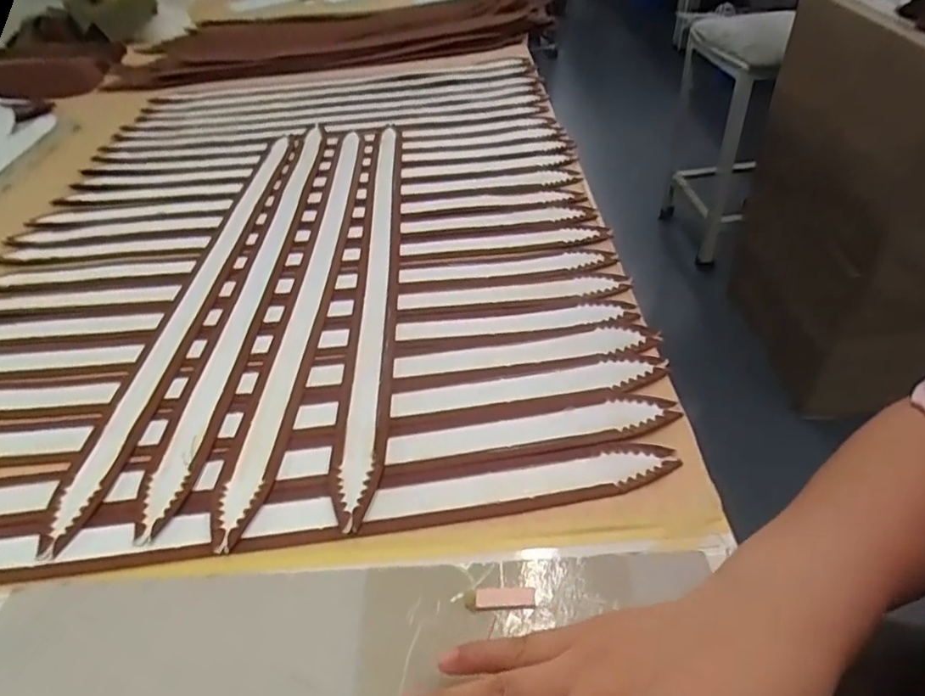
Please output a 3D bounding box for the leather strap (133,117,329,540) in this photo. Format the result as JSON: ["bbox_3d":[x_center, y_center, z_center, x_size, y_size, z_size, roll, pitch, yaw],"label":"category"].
[{"bbox_3d":[-0.176,-0.078,0.550,0.034,0.007,0.541,-3,41,2],"label":"leather strap"}]

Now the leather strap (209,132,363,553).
[{"bbox_3d":[-0.128,-0.078,0.547,0.037,0.005,0.550,-3,41,3],"label":"leather strap"}]

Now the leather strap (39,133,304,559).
[{"bbox_3d":[-0.221,-0.073,0.551,0.039,0.004,0.545,-2,41,4],"label":"leather strap"}]

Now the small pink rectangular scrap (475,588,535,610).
[{"bbox_3d":[0.021,0.125,0.310,0.030,0.004,0.010,-4,41,2],"label":"small pink rectangular scrap"}]

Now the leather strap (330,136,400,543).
[{"bbox_3d":[-0.071,-0.080,0.544,0.032,0.007,0.529,-5,41,1],"label":"leather strap"}]

